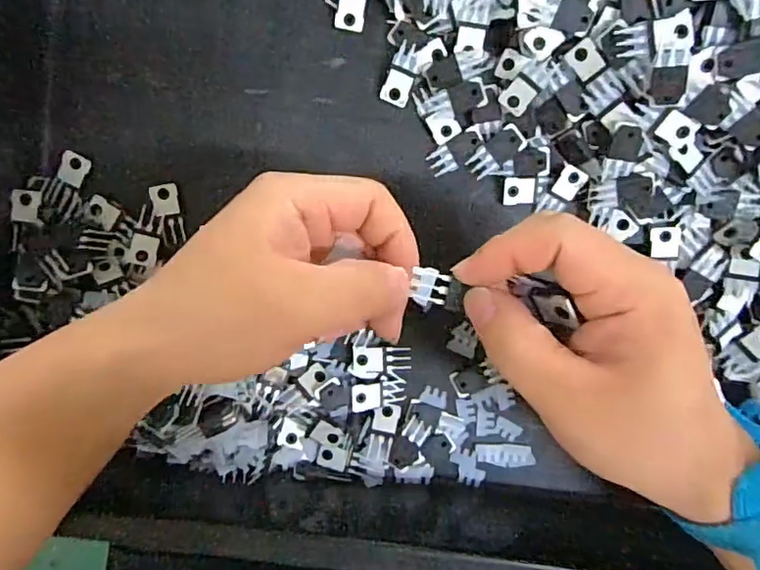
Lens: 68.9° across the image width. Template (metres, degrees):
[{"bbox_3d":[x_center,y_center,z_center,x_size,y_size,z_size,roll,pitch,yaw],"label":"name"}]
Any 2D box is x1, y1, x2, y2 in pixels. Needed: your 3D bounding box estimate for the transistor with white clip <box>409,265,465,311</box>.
[{"bbox_3d":[0.024,0.002,0.229,0.020,0.008,0.017,2,95,-1],"label":"transistor with white clip"}]

